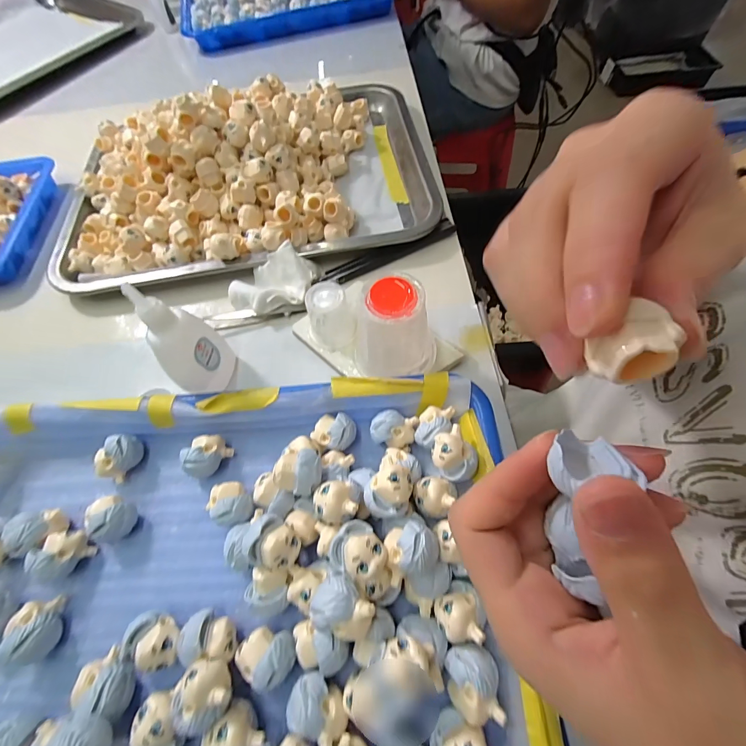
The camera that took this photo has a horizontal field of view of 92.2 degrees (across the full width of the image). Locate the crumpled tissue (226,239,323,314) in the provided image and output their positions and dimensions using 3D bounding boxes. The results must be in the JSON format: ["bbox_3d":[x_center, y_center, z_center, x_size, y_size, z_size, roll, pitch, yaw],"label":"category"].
[{"bbox_3d":[-0.081,-0.076,0.290,0.072,0.028,0.044,-15,62,-4],"label":"crumpled tissue"}]

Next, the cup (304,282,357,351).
[{"bbox_3d":[-0.031,-0.040,0.260,0.033,0.040,0.032,-2,61,3],"label":"cup"}]

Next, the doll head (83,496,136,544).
[{"bbox_3d":[-0.154,0.087,0.213,0.027,0.022,0.022,23,65,15],"label":"doll head"}]

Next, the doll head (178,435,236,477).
[{"bbox_3d":[-0.106,0.052,0.228,0.021,0.022,0.026,30,67,18],"label":"doll head"}]

